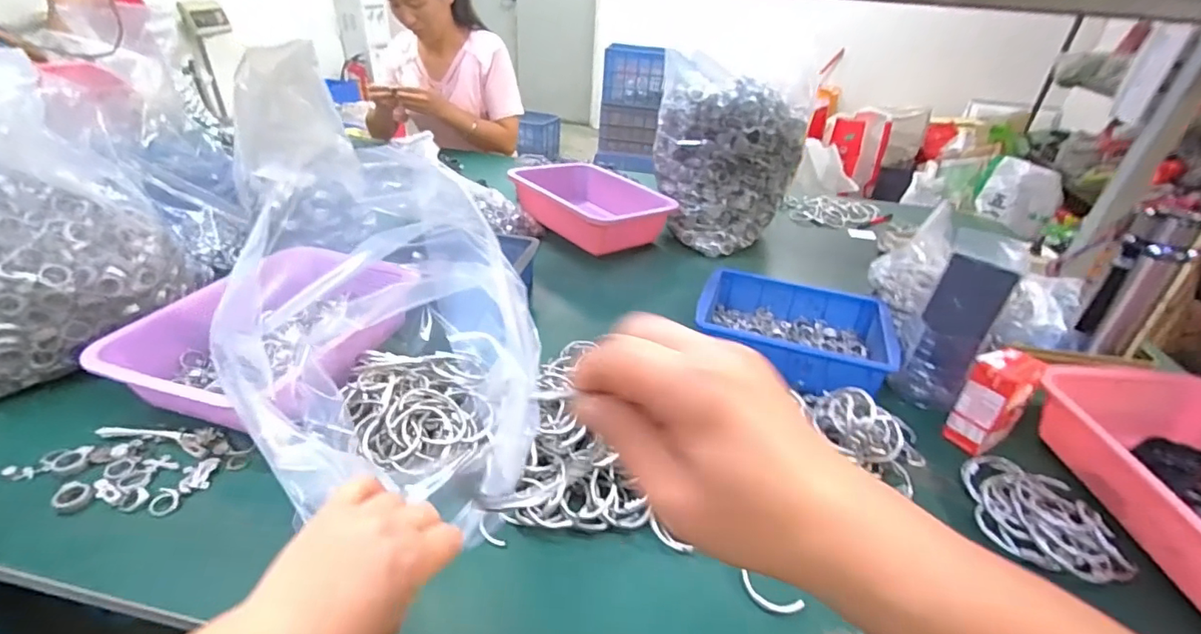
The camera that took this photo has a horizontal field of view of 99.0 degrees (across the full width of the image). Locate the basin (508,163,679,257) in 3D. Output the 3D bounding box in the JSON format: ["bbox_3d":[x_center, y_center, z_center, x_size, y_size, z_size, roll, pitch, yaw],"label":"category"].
[{"bbox_3d":[-0.023,-0.223,1.024,0.223,0.079,0.294,-18,40,-31],"label":"basin"}]

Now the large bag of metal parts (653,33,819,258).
[{"bbox_3d":[0.231,-0.316,0.963,0.278,0.330,0.187,12,34,10],"label":"large bag of metal parts"}]

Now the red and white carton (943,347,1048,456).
[{"bbox_3d":[0.437,0.093,0.573,0.063,0.111,0.048,-15,38,-27],"label":"red and white carton"}]

